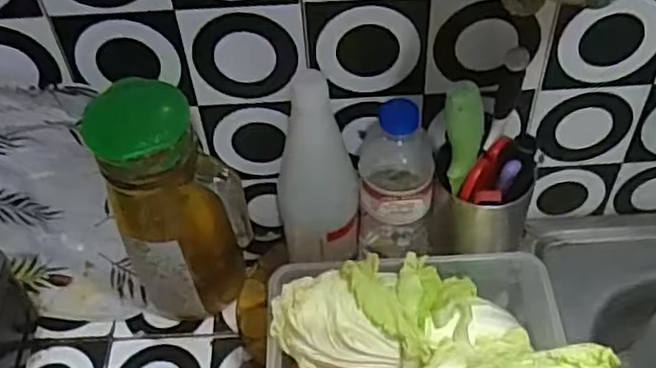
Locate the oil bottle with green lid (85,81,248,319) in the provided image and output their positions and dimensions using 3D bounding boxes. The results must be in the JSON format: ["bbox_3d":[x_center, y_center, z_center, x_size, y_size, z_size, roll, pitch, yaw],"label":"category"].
[{"bbox_3d":[-0.131,0.031,0.598,0.096,0.240,0.100,-24,52,-17],"label":"oil bottle with green lid"}]

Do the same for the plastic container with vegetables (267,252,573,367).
[{"bbox_3d":[0.069,0.135,0.562,0.216,0.122,0.164,-5,49,-1],"label":"plastic container with vegetables"}]

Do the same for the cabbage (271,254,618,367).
[{"bbox_3d":[0.086,0.126,0.545,0.248,0.094,0.115,8,50,11],"label":"cabbage"}]

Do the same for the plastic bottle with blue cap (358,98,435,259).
[{"bbox_3d":[0.063,0.010,0.600,0.053,0.197,0.066,11,50,13],"label":"plastic bottle with blue cap"}]

